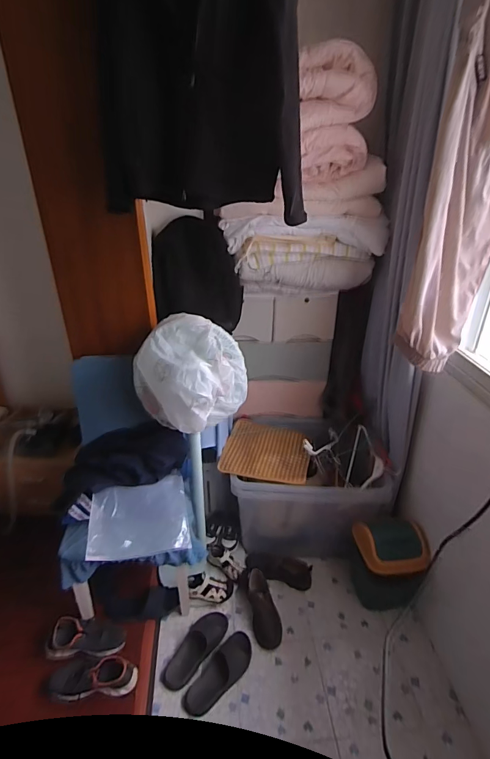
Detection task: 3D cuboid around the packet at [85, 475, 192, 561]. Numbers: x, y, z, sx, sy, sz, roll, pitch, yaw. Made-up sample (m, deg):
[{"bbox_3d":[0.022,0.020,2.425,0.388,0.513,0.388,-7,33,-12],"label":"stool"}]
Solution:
[{"bbox_3d":[-0.383,0.497,1.404,0.351,0.044,0.285,-5,51,-21],"label":"packet"}]

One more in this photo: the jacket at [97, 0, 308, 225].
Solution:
[{"bbox_3d":[-0.113,-0.804,0.958,0.544,0.691,0.120,-1,28,-1],"label":"jacket"}]

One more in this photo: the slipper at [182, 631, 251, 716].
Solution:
[{"bbox_3d":[-0.090,1.064,1.401,0.110,0.063,0.286,23,36,36],"label":"slipper"}]

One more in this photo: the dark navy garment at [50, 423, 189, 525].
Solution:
[{"bbox_3d":[-0.486,0.343,1.484,0.542,0.209,0.191,-26,34,-11],"label":"dark navy garment"}]

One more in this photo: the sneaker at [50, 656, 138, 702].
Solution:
[{"bbox_3d":[-0.533,1.053,1.360,0.282,0.092,0.125,-1,28,-1],"label":"sneaker"}]

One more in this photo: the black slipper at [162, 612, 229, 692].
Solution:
[{"bbox_3d":[-0.183,1.010,1.472,0.128,0.065,0.306,16,32,27],"label":"black slipper"}]

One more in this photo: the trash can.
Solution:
[{"bbox_3d":[0.574,0.752,1.622,0.270,0.348,0.307,-2,28,-3],"label":"trash can"}]

